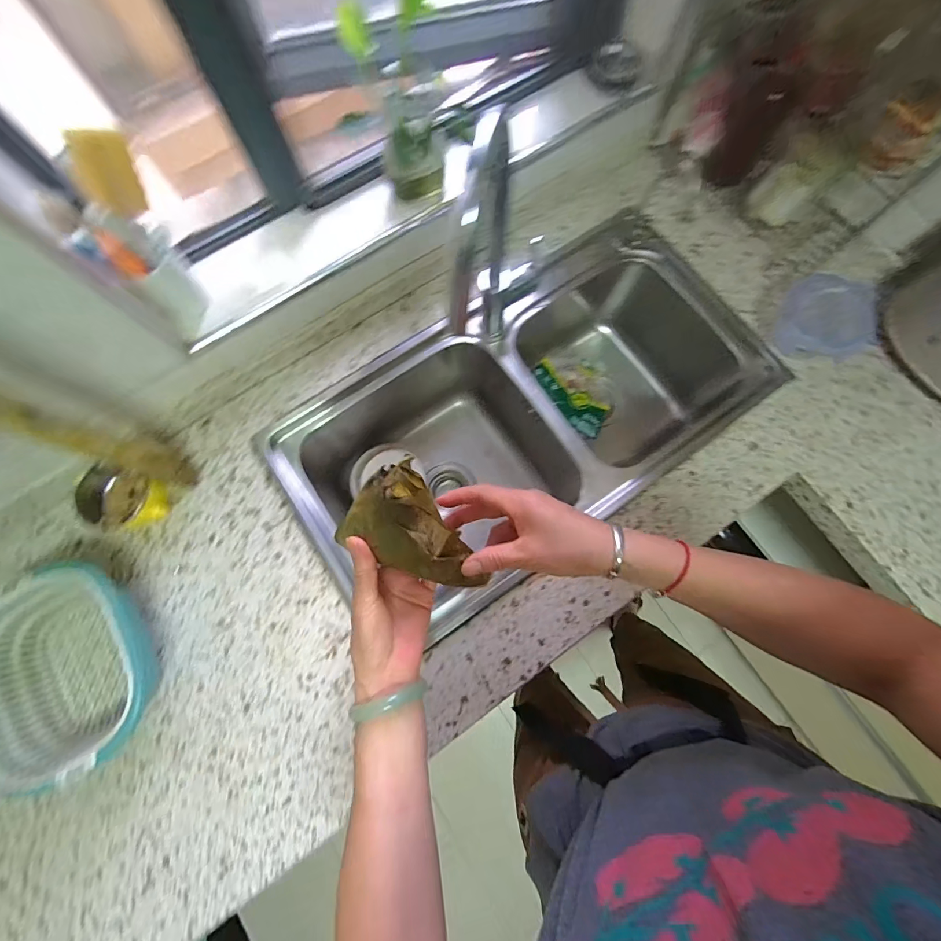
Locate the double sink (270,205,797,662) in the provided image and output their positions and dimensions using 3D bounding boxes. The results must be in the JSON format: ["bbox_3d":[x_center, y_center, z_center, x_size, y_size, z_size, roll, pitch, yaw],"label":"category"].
[{"bbox_3d":[0.089,-0.077,0.746,0.724,0.262,0.404,-35,79,-8],"label":"double sink"}]

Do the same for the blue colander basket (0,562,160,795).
[{"bbox_3d":[-0.491,0.242,0.507,0.198,0.092,0.225,-24,79,-5],"label":"blue colander basket"}]

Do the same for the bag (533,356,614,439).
[{"bbox_3d":[0.223,-0.162,0.827,0.127,0.033,0.179,-33,79,-7],"label":"bag"}]

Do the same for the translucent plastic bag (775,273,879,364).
[{"bbox_3d":[0.563,-0.231,0.633,0.144,0.053,0.124,19,79,4],"label":"translucent plastic bag"}]

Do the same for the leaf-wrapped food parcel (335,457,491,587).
[{"bbox_3d":[-0.048,0.061,0.332,0.080,0.048,0.118,-40,81,-8],"label":"leaf-wrapped food parcel"}]

